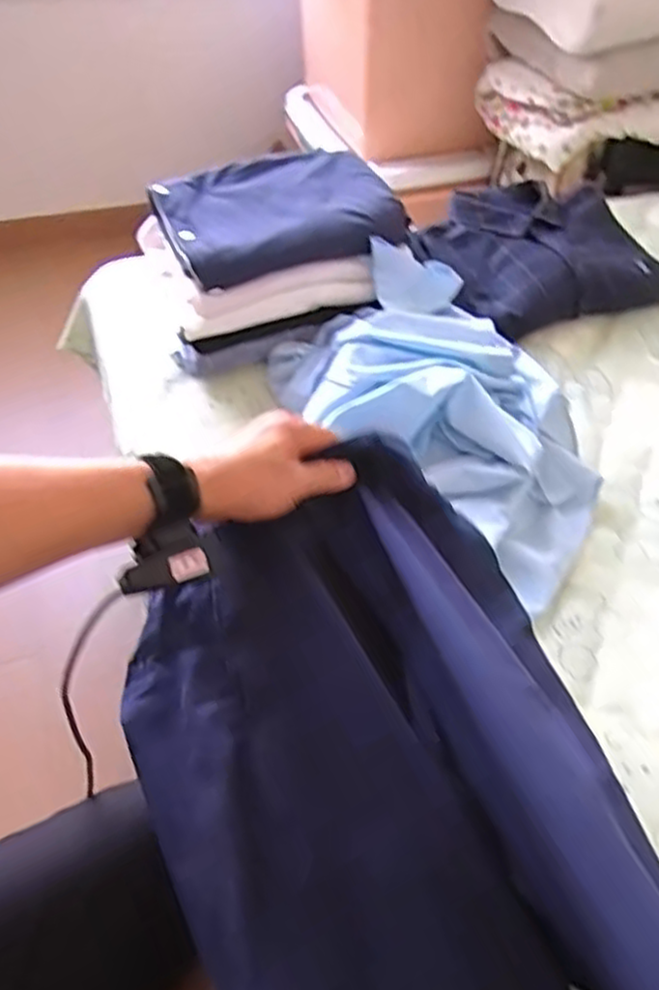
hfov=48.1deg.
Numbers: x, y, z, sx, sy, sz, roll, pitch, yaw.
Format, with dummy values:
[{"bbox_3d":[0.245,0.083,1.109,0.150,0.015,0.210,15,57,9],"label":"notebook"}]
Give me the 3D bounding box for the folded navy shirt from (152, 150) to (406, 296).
[{"bbox_3d":[-0.060,-0.351,0.907,0.274,0.058,0.192,-18,53,-20],"label":"folded navy shirt"}]

